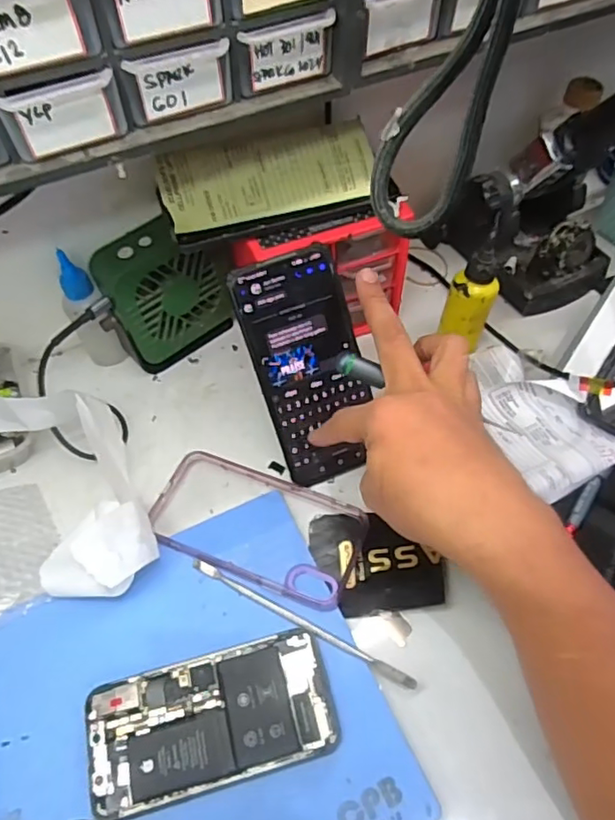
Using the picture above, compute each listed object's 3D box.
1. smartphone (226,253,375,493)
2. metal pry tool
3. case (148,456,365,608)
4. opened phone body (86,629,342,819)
[{"bbox_3d":[0.002,-0.029,0.425,0.076,0.004,0.162,-19,104,-10],"label":"smartphone"},{"bbox_3d":[-0.005,0.134,0.374,0.158,0.009,0.009,25,60,13],"label":"metal pry tool"},{"bbox_3d":[-0.035,0.082,0.417,0.144,0.016,0.079,19,59,13],"label":"case"},{"bbox_3d":[-0.057,0.181,0.347,0.141,0.007,0.072,-13,59,-10],"label":"opened phone body"}]

